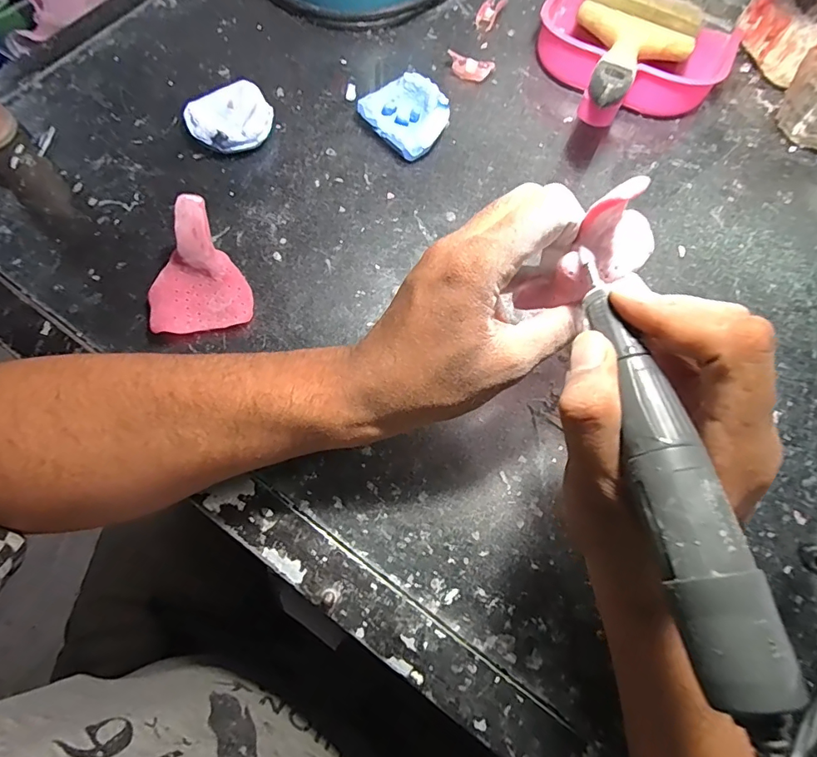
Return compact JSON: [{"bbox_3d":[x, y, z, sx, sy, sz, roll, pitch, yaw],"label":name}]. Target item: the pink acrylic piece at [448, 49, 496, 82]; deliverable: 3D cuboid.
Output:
[{"bbox_3d":[0.052,-0.260,0.391,0.039,0.015,0.015,9,70,1],"label":"pink acrylic piece"}]

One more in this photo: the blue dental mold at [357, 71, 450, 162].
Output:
[{"bbox_3d":[-0.003,-0.208,0.364,0.052,0.025,0.067,-41,76,-15],"label":"blue dental mold"}]

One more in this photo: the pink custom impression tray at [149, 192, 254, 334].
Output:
[{"bbox_3d":[-0.141,-0.066,0.295,0.061,0.046,0.068,-24,73,-10],"label":"pink custom impression tray"}]

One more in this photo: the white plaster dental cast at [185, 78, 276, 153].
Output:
[{"bbox_3d":[-0.135,-0.199,0.359,0.061,0.021,0.056,-34,75,-13],"label":"white plaster dental cast"}]

